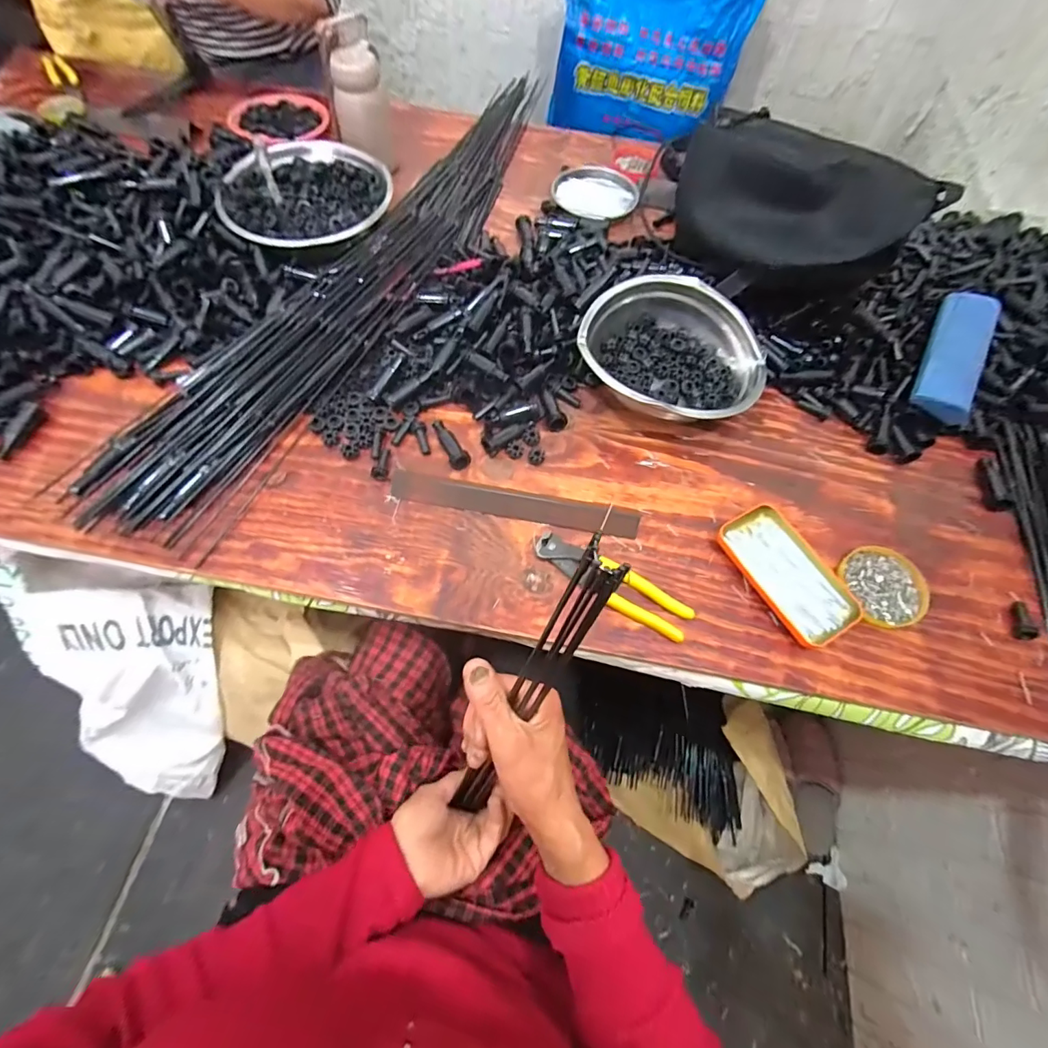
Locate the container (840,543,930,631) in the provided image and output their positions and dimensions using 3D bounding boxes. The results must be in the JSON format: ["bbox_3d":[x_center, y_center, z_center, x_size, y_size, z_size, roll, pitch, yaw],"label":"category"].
[{"bbox_3d":[0.365,0.063,0.485,0.076,0.014,0.082,1,63,-2],"label":"container"}]

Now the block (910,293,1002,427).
[{"bbox_3d":[0.507,-0.198,0.559,0.065,0.025,0.157,24,79,10],"label":"block"}]

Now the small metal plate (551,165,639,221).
[{"bbox_3d":[0.106,-0.530,0.768,0.127,0.033,0.120,1,63,-2],"label":"small metal plate"}]

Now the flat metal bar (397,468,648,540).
[{"bbox_3d":[-0.010,-0.022,0.511,0.262,0.010,0.036,9,63,3],"label":"flat metal bar"}]

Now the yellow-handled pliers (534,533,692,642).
[{"bbox_3d":[0.085,0.058,0.467,0.161,0.014,0.041,30,66,12],"label":"yellow-handled pliers"}]

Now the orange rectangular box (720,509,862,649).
[{"bbox_3d":[0.268,0.049,0.485,0.077,0.019,0.141,-27,67,-14],"label":"orange rectangular box"}]

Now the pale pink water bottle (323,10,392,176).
[{"bbox_3d":[-0.247,-0.633,0.719,0.080,0.156,0.103,-11,64,-8],"label":"pale pink water bottle"}]

